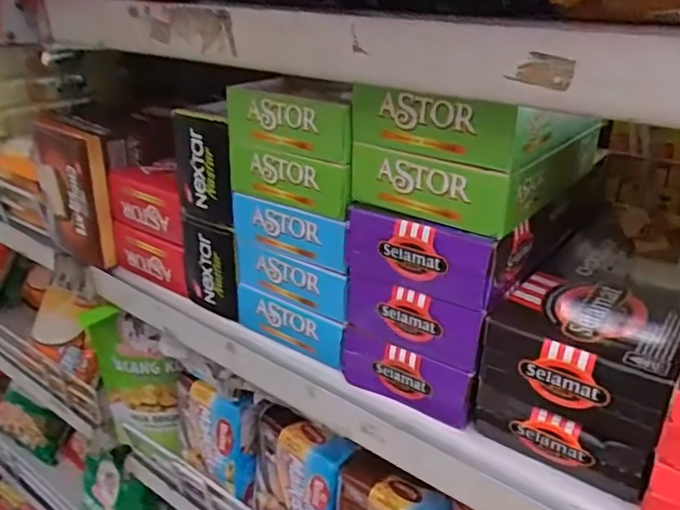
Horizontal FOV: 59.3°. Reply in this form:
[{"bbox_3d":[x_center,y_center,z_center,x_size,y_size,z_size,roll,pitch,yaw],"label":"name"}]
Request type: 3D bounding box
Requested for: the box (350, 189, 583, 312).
[{"bbox_3d":[0.078,-0.019,0.340,0.080,0.034,0.132,20,32,35],"label":"box"}]

